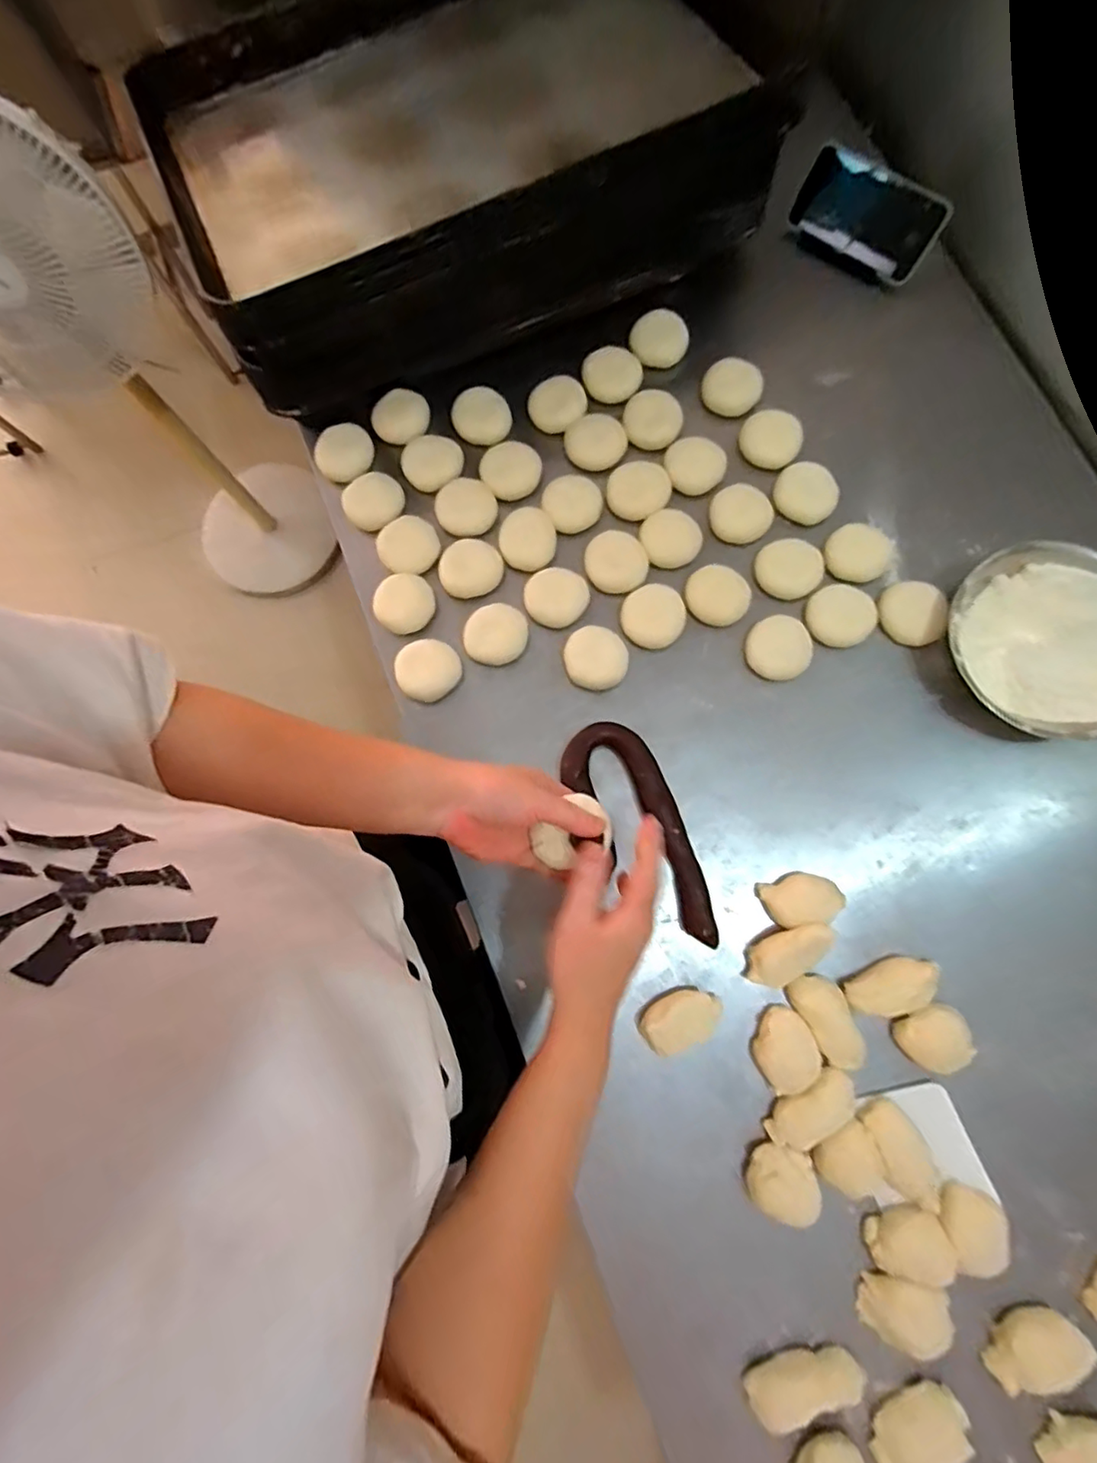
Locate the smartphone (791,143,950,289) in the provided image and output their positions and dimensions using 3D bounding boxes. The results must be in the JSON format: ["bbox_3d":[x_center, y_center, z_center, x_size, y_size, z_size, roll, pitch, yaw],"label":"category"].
[{"bbox_3d":[0.358,-0.579,0.669,0.161,0.081,0.011,35,43,7],"label":"smartphone"}]

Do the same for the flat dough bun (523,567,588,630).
[{"bbox_3d":[0.007,-0.140,0.615,0.062,0.018,0.061,0,78,2],"label":"flat dough bun"}]

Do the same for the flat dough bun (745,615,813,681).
[{"bbox_3d":[0.231,-0.083,0.596,0.062,0.018,0.060,0,78,2],"label":"flat dough bun"}]

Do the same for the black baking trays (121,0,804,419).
[{"bbox_3d":[-0.096,-0.635,0.637,0.571,0.178,0.431,-21,78,-2],"label":"black baking trays"}]

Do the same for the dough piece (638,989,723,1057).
[{"bbox_3d":[0.119,0.259,0.537,0.072,0.030,0.041,-21,78,-2],"label":"dough piece"}]

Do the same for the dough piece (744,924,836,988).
[{"bbox_3d":[0.218,0.202,0.535,0.082,0.023,0.042,-37,80,15],"label":"dough piece"}]

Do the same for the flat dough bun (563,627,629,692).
[{"bbox_3d":[0.048,-0.075,0.599,0.061,0.010,0.064,0,78,2],"label":"flat dough bun"}]

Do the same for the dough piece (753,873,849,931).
[{"bbox_3d":[0.235,0.156,0.554,0.072,0.024,0.045,-6,78,1],"label":"dough piece"}]

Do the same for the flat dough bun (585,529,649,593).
[{"bbox_3d":[0.071,-0.178,0.623,0.062,0.010,0.065,-4,78,2],"label":"flat dough bun"}]

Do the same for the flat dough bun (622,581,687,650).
[{"bbox_3d":[0.108,-0.119,0.609,0.062,0.019,0.066,0,78,2],"label":"flat dough bun"}]

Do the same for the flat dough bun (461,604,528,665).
[{"bbox_3d":[-0.054,-0.099,0.612,0.062,0.014,0.060,0,78,2],"label":"flat dough bun"}]

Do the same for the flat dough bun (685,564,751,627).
[{"bbox_3d":[0.175,-0.140,0.614,0.064,0.013,0.061,0,78,2],"label":"flat dough bun"}]

